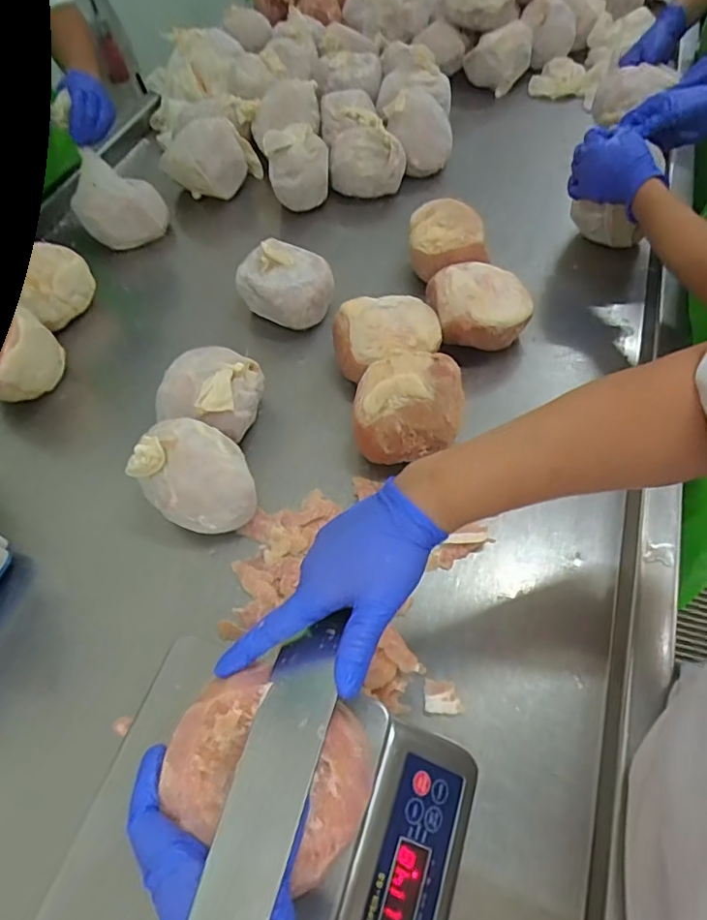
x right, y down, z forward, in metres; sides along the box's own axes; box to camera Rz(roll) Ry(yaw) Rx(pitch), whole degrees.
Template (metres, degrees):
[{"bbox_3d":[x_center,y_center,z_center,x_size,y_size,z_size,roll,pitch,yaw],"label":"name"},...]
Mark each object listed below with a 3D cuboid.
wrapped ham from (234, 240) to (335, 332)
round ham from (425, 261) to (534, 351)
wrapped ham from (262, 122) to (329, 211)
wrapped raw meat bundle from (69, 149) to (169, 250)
[{"bbox_3d":[-0.094,-0.250,0.807,0.133,0.100,0.105,34,65,24],"label":"wrapped ham"},{"bbox_3d":[0.168,-0.207,0.733,0.136,0.080,0.122,6,57,9],"label":"round ham"},{"bbox_3d":[-0.095,-0.515,0.969,0.110,0.100,0.115,-11,56,-2],"label":"wrapped ham"},{"bbox_3d":[-0.399,-0.442,0.924,0.136,0.128,0.068,-18,57,-7],"label":"wrapped raw meat bundle"}]

